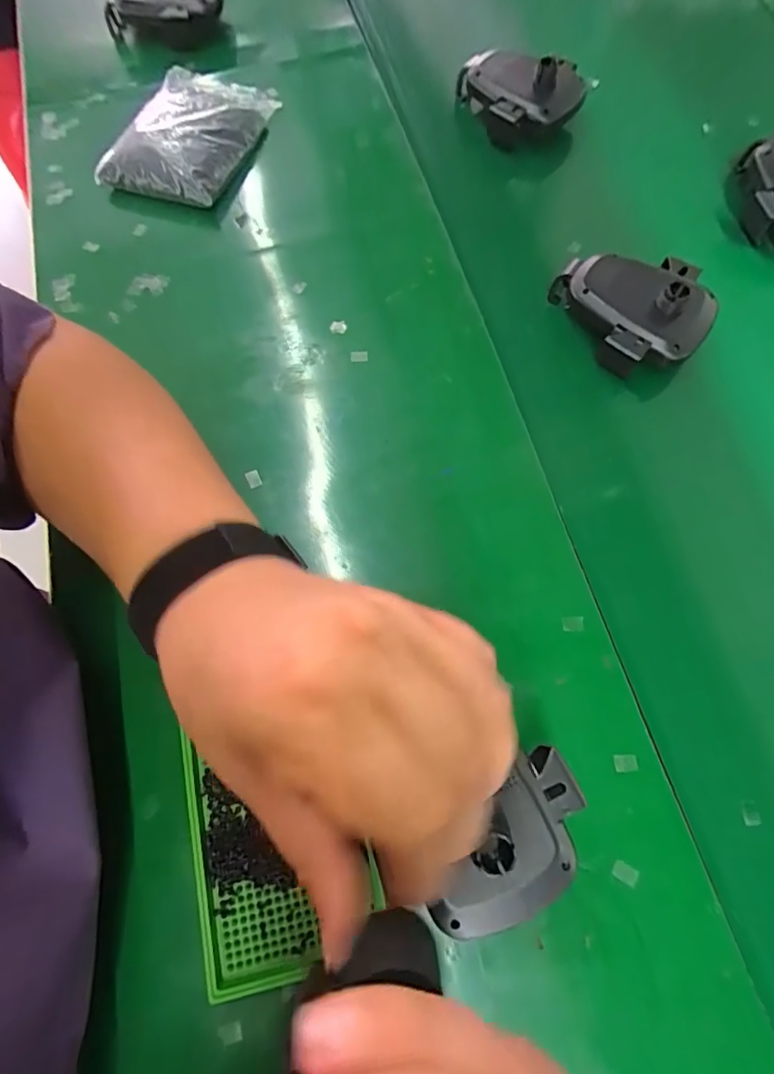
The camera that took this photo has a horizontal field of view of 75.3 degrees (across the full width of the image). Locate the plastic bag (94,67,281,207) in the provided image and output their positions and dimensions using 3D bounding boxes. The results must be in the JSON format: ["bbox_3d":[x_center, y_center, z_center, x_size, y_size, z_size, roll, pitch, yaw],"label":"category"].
[{"bbox_3d":[-0.173,-0.365,0.444,0.119,0.034,0.155,8,73,8],"label":"plastic bag"}]

